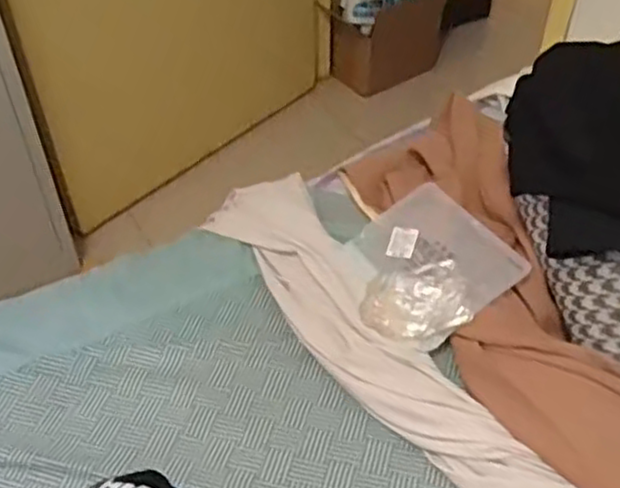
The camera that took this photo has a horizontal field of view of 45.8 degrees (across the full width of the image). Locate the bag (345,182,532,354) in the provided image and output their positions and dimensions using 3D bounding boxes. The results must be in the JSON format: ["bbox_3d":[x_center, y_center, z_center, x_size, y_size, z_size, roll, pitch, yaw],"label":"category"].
[{"bbox_3d":[0.118,0.021,0.807,0.170,0.025,0.182,-35,48,-13],"label":"bag"}]

